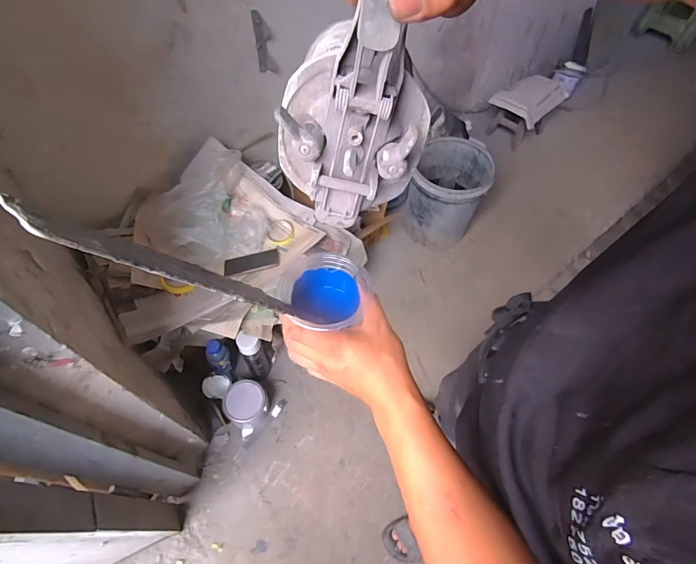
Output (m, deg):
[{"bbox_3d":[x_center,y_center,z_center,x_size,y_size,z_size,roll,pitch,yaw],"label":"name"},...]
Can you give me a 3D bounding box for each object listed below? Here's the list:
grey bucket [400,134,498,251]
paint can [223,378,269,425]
[{"bbox_3d":[0.413,-0.353,1.615,0.294,0.364,0.341,18,56,11],"label":"grey bucket"},{"bbox_3d":[-0.327,0.394,1.234,0.136,0.106,0.133,8,55,5],"label":"paint can"}]

